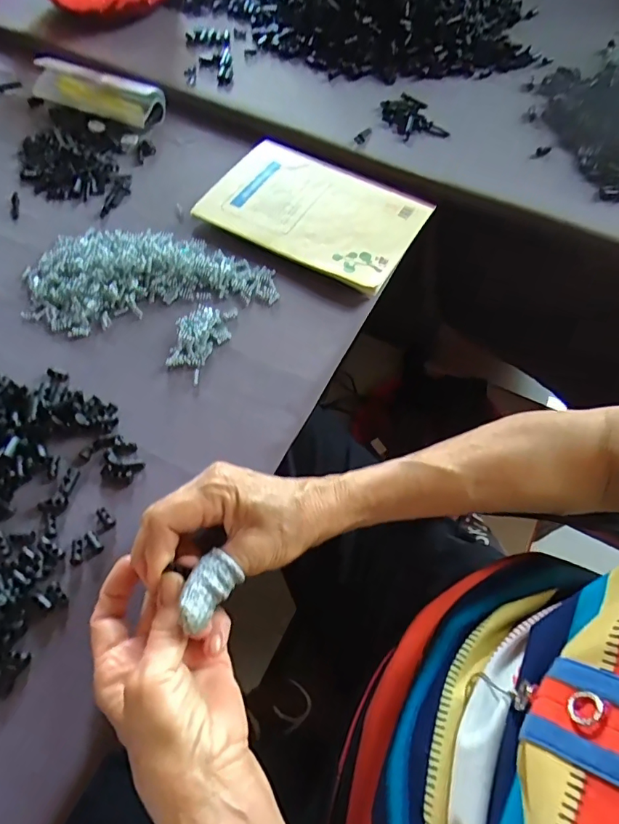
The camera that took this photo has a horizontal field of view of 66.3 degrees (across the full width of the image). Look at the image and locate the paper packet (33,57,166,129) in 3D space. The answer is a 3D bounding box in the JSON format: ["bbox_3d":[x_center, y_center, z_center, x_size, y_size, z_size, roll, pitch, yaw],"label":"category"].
[{"bbox_3d":[-0.249,-0.372,0.553,0.158,0.039,0.033,16,62,9],"label":"paper packet"}]

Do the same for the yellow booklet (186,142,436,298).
[{"bbox_3d":[0.006,-0.207,0.477,0.209,0.009,0.145,28,64,14],"label":"yellow booklet"}]

